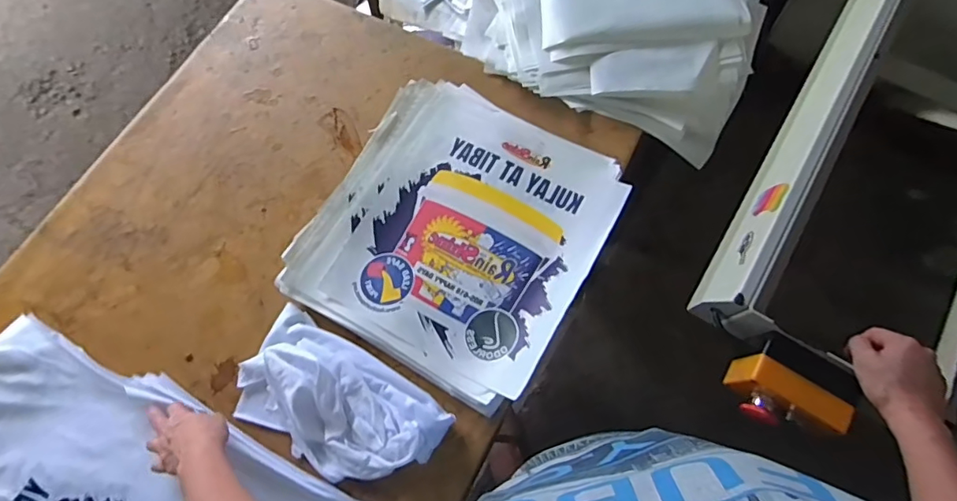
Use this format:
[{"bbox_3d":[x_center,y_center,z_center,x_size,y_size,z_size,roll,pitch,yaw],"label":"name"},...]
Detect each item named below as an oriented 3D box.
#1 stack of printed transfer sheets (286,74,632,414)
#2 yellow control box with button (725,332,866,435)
[{"bbox_3d":[-0.031,-0.034,0.756,0.382,0.028,0.415,28,72,12],"label":"stack of printed transfer sheets"},{"bbox_3d":[0.352,0.160,0.588,0.112,0.067,0.094,30,73,8],"label":"yellow control box with button"}]

